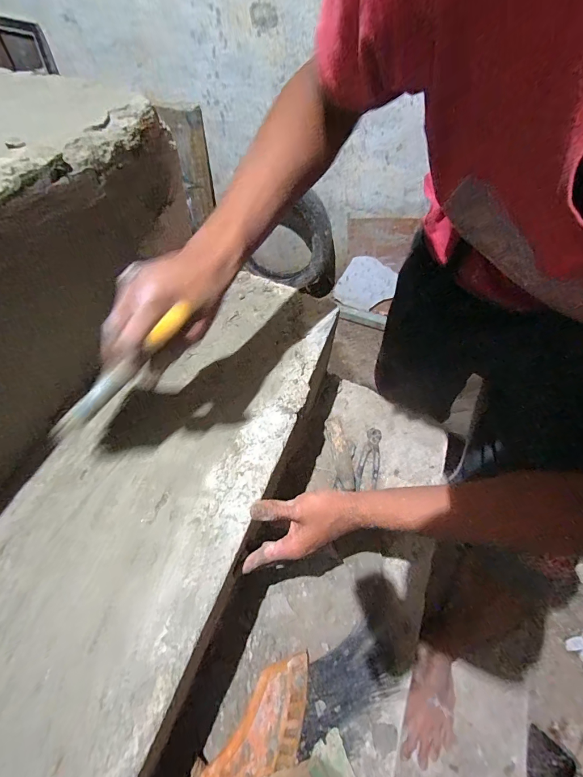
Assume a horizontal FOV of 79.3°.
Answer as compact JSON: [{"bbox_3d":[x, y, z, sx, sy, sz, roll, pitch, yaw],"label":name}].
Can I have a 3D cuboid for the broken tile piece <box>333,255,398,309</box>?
[{"bbox_3d":[0.313,-0.429,1.470,0.214,0.238,0.014,28,53,-4],"label":"broken tile piece"}]

